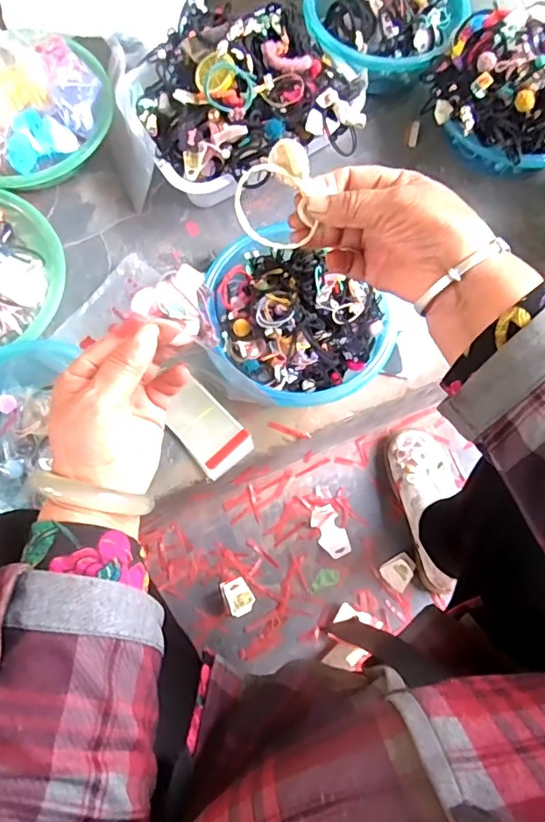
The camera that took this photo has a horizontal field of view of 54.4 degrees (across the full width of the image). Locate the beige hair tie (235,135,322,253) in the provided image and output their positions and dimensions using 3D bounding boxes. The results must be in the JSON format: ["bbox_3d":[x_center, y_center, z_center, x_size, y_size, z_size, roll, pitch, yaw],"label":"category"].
[{"bbox_3d":[0.000,-0.137,0.339,0.047,0.064,0.013,1,32,6],"label":"beige hair tie"}]

